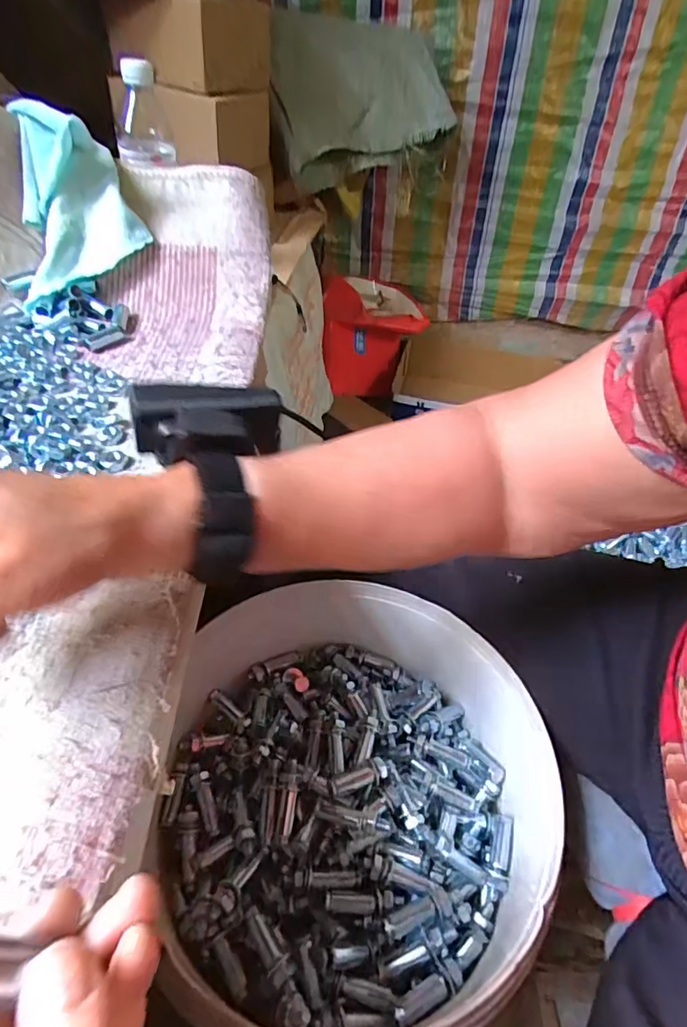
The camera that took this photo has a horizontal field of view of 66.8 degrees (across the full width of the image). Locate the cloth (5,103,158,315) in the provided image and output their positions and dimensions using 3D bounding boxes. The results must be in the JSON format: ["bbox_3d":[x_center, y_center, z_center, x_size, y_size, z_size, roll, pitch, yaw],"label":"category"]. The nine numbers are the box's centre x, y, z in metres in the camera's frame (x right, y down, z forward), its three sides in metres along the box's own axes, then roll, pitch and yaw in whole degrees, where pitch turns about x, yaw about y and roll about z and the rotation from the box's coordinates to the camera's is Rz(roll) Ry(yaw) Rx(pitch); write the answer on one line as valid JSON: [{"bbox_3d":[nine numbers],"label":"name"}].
[{"bbox_3d":[-0.244,-0.286,0.488,0.111,0.176,0.052,-3,8,-12],"label":"cloth"}]

